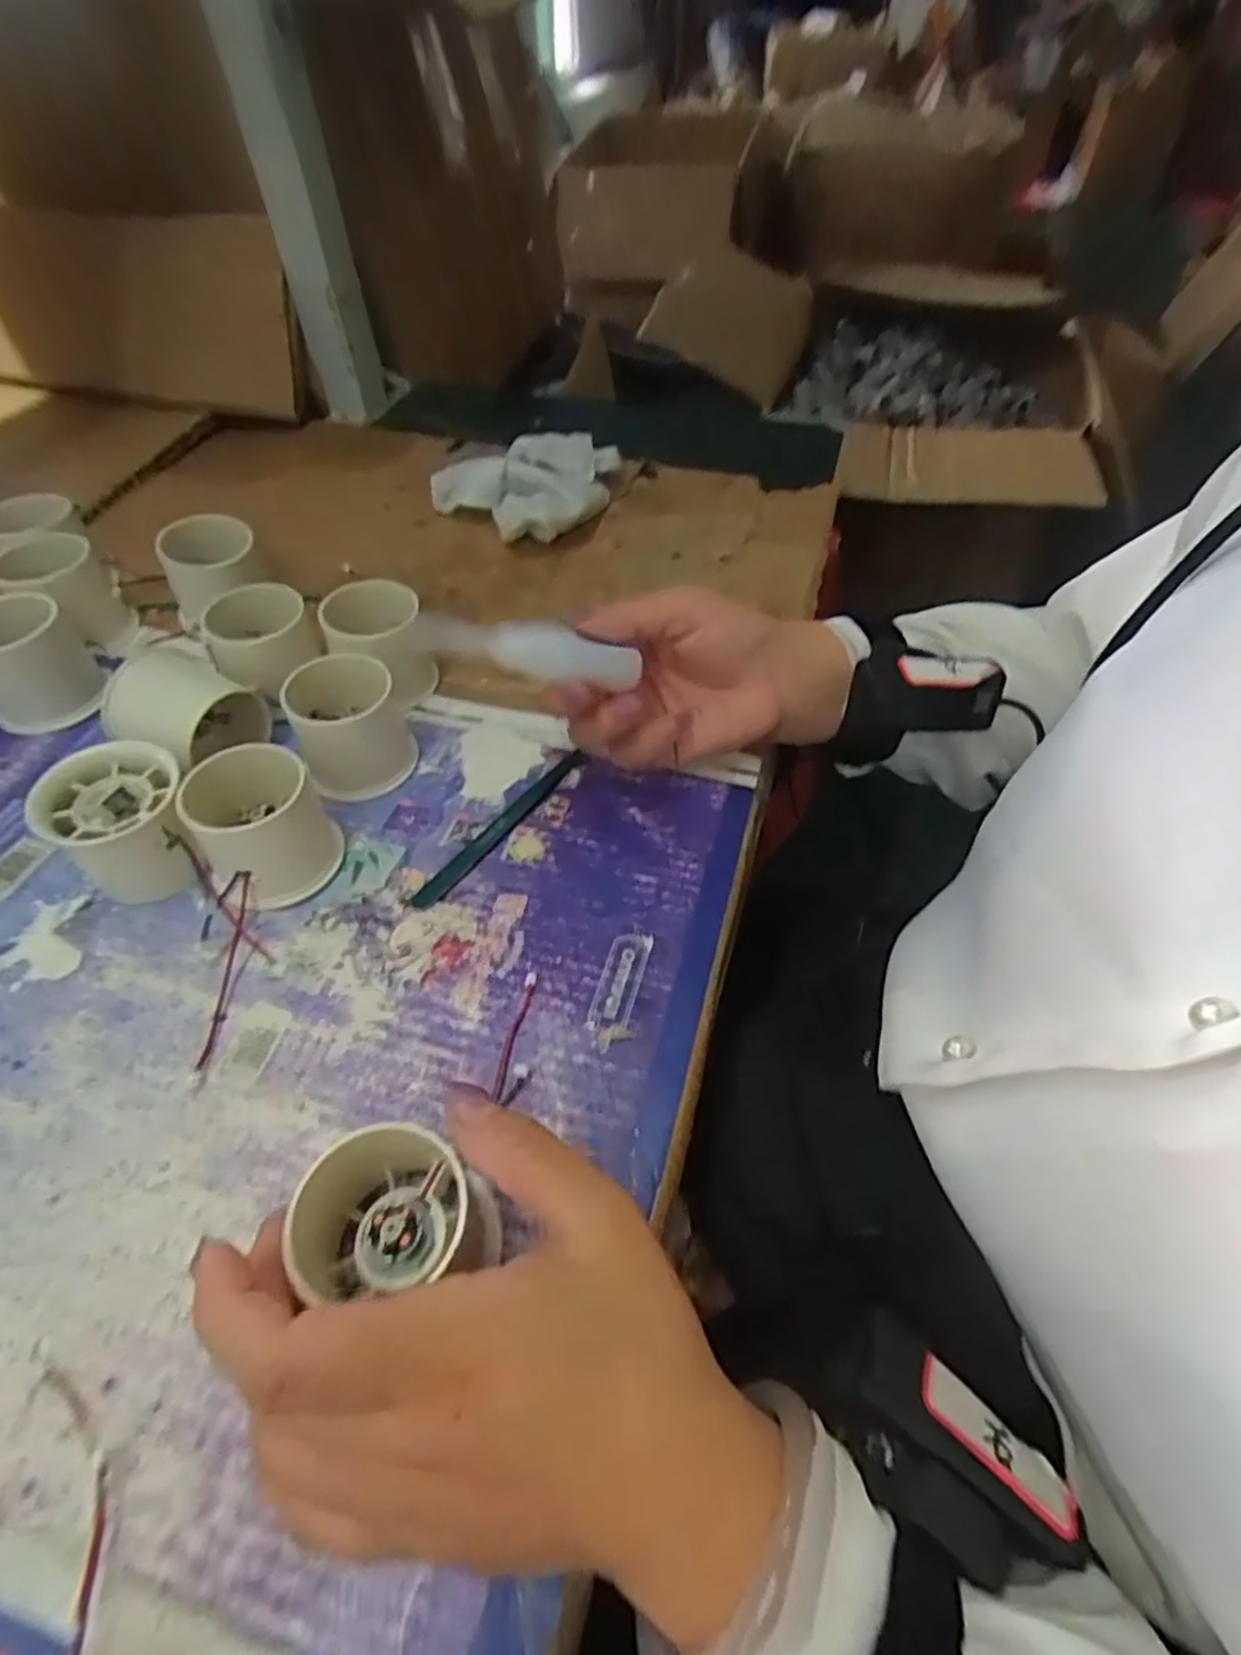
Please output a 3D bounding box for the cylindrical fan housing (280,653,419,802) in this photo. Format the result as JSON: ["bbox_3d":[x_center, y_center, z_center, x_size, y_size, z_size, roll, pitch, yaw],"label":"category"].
[{"bbox_3d":[-0.132,-0.051,0.373,0.052,0.052,0.052,1,51,-1],"label":"cylindrical fan housing"}]

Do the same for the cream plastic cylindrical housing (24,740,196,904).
[{"bbox_3d":[-0.214,0.000,0.329,0.053,0.048,0.060,-33,59,-25],"label":"cream plastic cylindrical housing"}]

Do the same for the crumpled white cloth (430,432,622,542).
[{"bbox_3d":[-0.053,-0.239,0.536,0.142,0.046,0.097,-17,53,-16],"label":"crumpled white cloth"}]

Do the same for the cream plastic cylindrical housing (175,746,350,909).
[{"bbox_3d":[-0.157,-0.001,0.332,0.053,0.050,0.053,1,51,-1],"label":"cream plastic cylindrical housing"}]

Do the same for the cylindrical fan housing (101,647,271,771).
[{"bbox_3d":[-0.208,-0.052,0.368,0.062,0.045,0.058,16,52,11],"label":"cylindrical fan housing"}]

